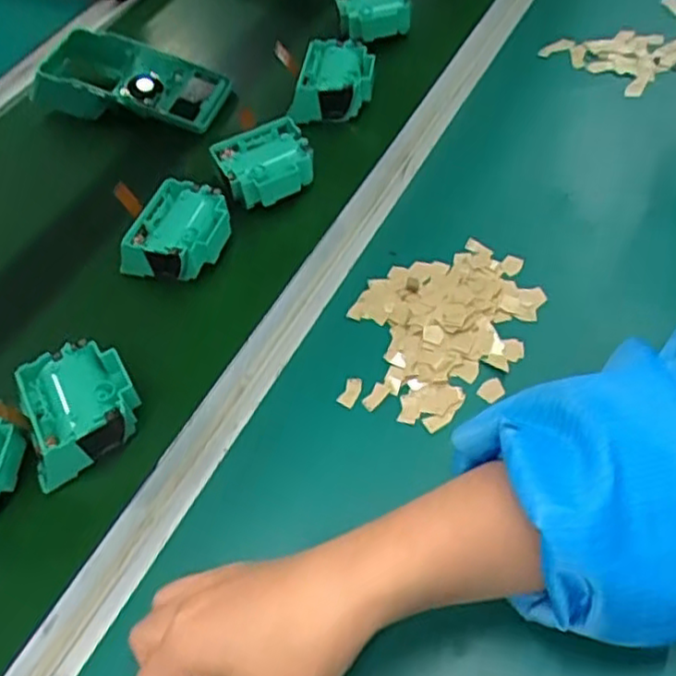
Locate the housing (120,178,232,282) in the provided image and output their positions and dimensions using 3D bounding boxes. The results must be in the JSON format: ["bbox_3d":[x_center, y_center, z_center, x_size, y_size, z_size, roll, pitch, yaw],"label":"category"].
[{"bbox_3d":[-0.119,-0.078,0.521,0.064,0.039,0.071,15,58,15],"label":"housing"}]

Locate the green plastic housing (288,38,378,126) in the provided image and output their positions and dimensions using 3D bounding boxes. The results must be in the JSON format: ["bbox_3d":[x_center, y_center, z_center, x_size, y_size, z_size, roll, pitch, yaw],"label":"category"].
[{"bbox_3d":[-0.004,-0.224,0.593,0.069,0.035,0.067,1,55,6],"label":"green plastic housing"}]

